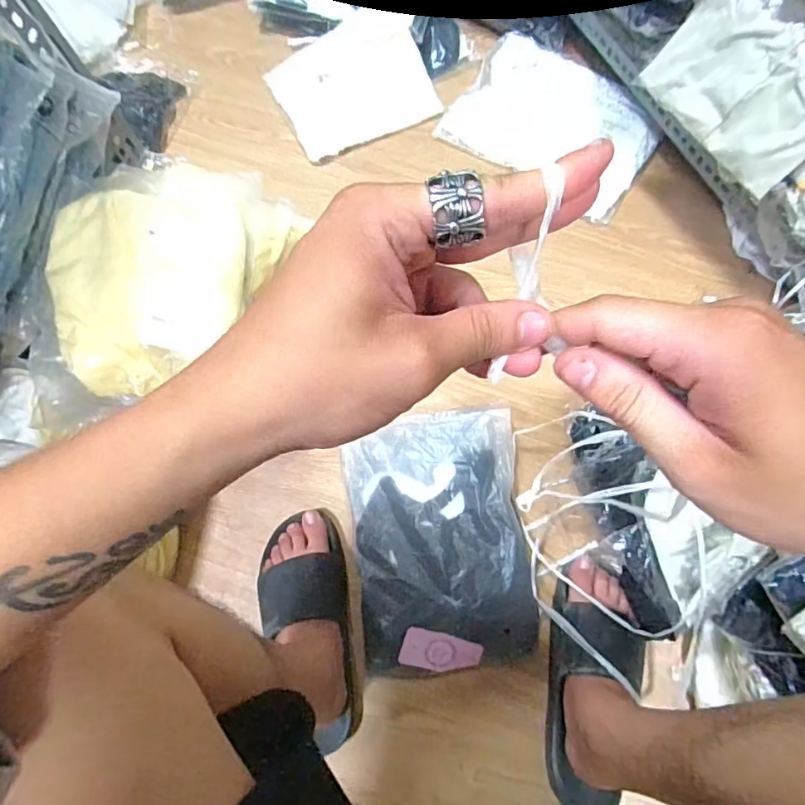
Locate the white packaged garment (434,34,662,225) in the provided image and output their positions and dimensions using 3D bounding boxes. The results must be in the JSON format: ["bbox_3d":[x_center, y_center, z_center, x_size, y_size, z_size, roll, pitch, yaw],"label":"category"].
[{"bbox_3d":[0.248,-0.459,0.833,0.317,0.026,0.239,34,80,9],"label":"white packaged garment"}]

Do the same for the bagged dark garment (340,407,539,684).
[{"bbox_3d":[0.048,0.177,0.662,0.217,0.057,0.310,-8,76,0],"label":"bagged dark garment"}]

